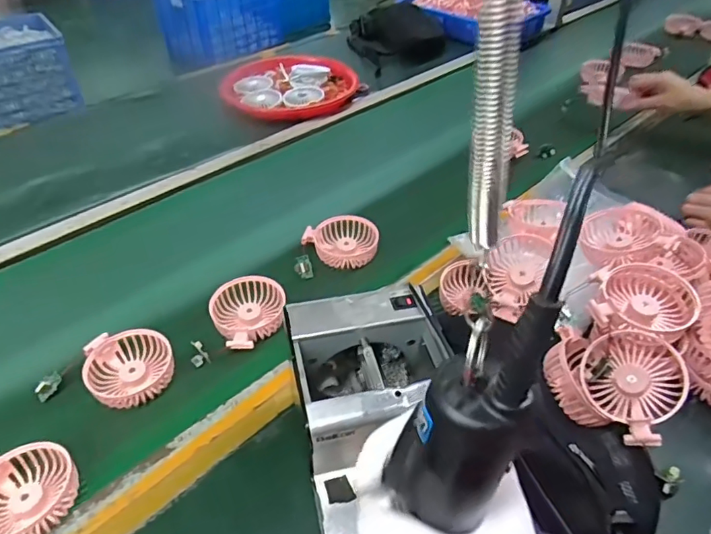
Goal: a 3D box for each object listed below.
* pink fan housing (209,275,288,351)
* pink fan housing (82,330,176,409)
[{"bbox_3d":[-0.129,0.056,0.620,0.089,0.038,0.097,-23,47,-25],"label":"pink fan housing"},{"bbox_3d":[-0.250,0.109,0.563,0.087,0.031,0.088,1,42,-1],"label":"pink fan housing"}]

